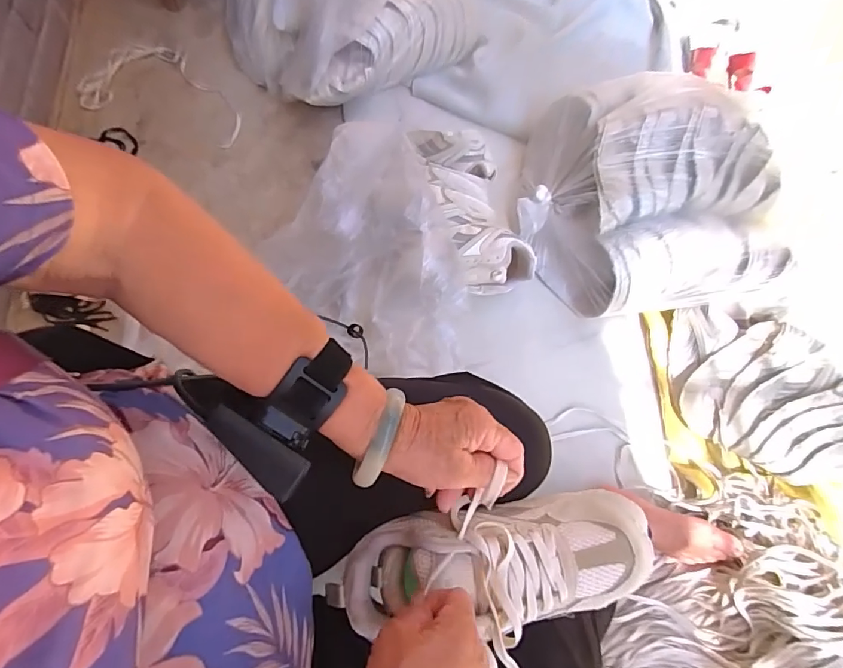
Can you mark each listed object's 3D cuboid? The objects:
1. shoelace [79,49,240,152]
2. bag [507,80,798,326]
[{"bbox_3d":[-0.519,-0.509,0.997,0.321,0.022,0.219,15,68,-4],"label":"shoelace"},{"bbox_3d":[0.395,-0.251,0.861,0.438,0.209,0.408,-4,70,-3],"label":"bag"}]

